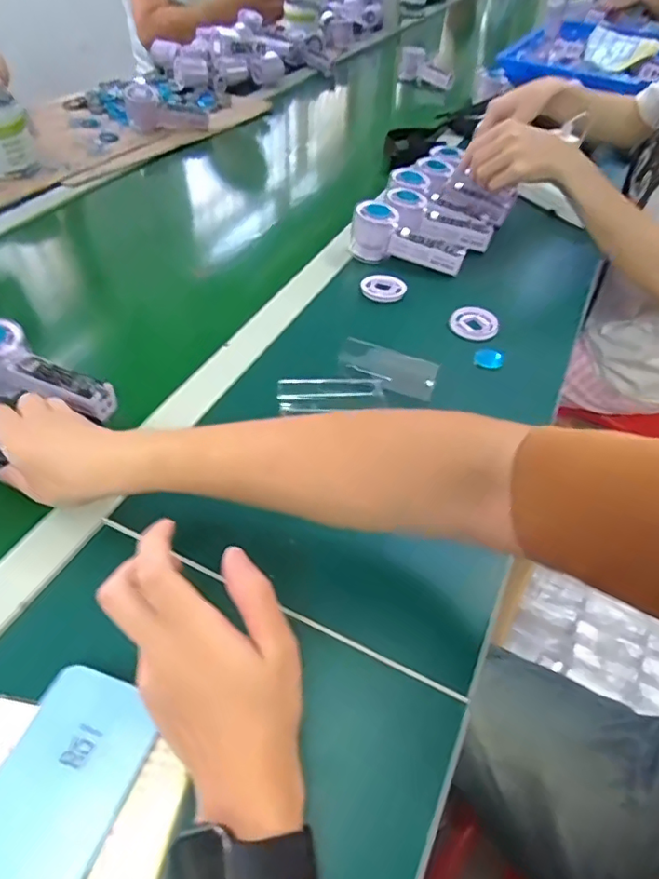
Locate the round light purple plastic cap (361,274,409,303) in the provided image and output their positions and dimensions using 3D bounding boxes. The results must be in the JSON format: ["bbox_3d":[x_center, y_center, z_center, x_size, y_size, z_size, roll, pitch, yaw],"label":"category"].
[{"bbox_3d":[0.065,-0.189,0.656,0.051,0.008,0.047,1,47,-1],"label":"round light purple plastic cap"}]

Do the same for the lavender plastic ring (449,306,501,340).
[{"bbox_3d":[0.168,-0.135,0.618,0.055,0.014,0.048,14,48,11],"label":"lavender plastic ring"}]

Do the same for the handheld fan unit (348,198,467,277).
[{"bbox_3d":[0.100,-0.257,0.694,0.147,0.063,0.056,20,48,-2],"label":"handheld fan unit"}]

